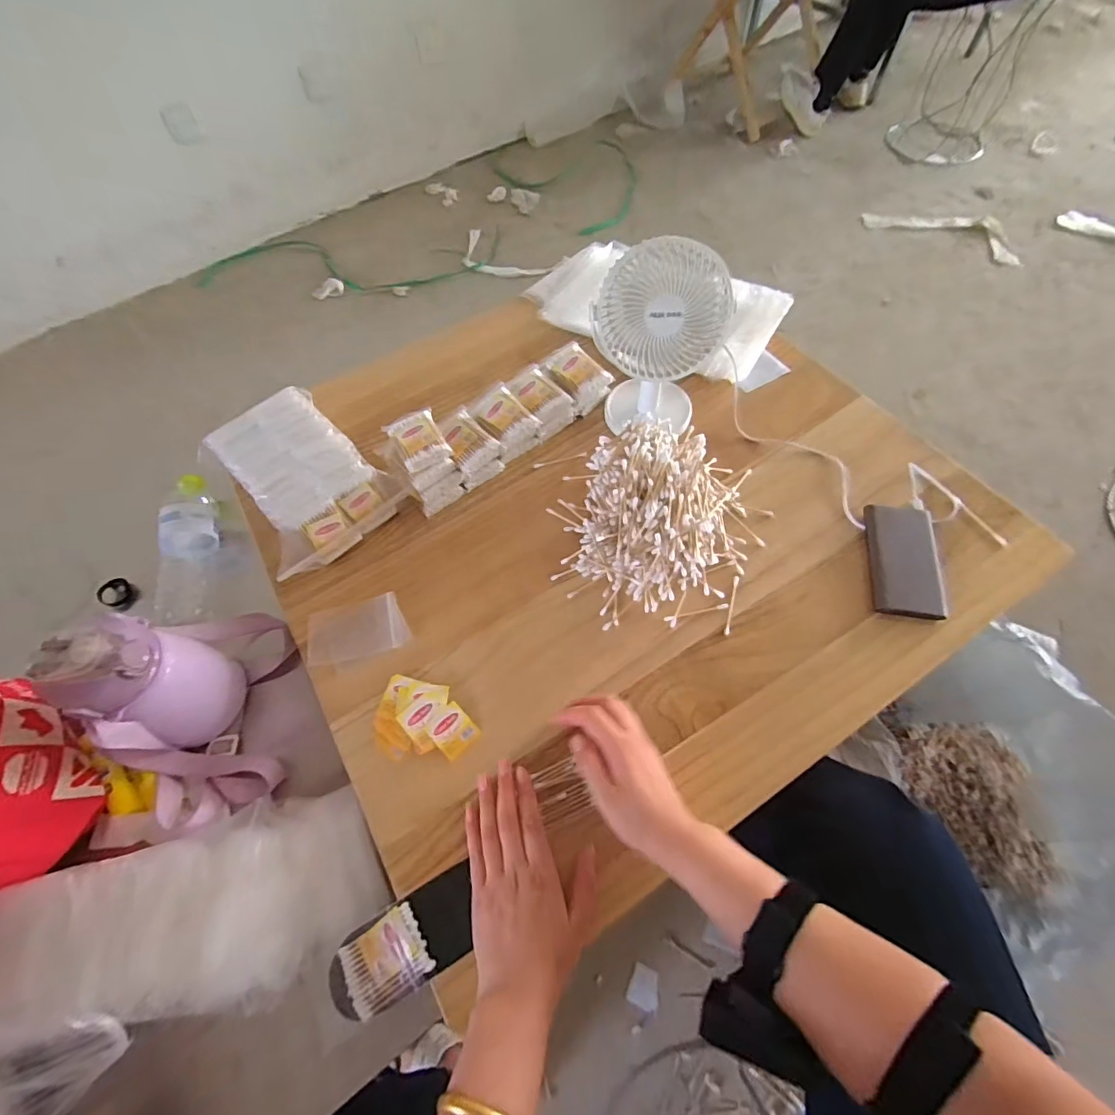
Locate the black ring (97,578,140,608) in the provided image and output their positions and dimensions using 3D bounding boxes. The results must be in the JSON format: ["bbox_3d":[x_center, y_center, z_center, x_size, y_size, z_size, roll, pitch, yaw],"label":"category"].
[{"bbox_3d":[-0.564,0.046,0.660,0.041,0.018,0.033,33,67,19],"label":"black ring"}]

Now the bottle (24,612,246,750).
[{"bbox_3d":[-0.400,0.124,0.508,0.089,0.172,0.097,35,67,20],"label":"bottle"}]

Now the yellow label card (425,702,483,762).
[{"bbox_3d":[-0.102,0.169,0.506,0.039,0.008,0.044,-40,66,-18],"label":"yellow label card"}]

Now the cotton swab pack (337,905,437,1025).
[{"bbox_3d":[-0.141,0.331,0.423,0.069,0.018,0.057,-32,64,-15],"label":"cotton swab pack"}]

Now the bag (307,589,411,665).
[{"bbox_3d":[-0.218,0.077,0.562,0.106,0.004,0.065,-15,61,-6],"label":"bag"}]

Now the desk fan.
[{"bbox_3d":[0.120,-0.251,0.618,0.139,0.192,0.114,7,61,6],"label":"desk fan"}]

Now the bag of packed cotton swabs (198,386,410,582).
[{"bbox_3d":[-0.310,-0.102,0.623,0.156,0.072,0.209,-40,66,-19],"label":"bag of packed cotton swabs"}]

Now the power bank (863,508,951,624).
[{"bbox_3d":[0.377,0.003,0.558,0.071,0.014,0.128,8,61,7],"label":"power bank"}]

